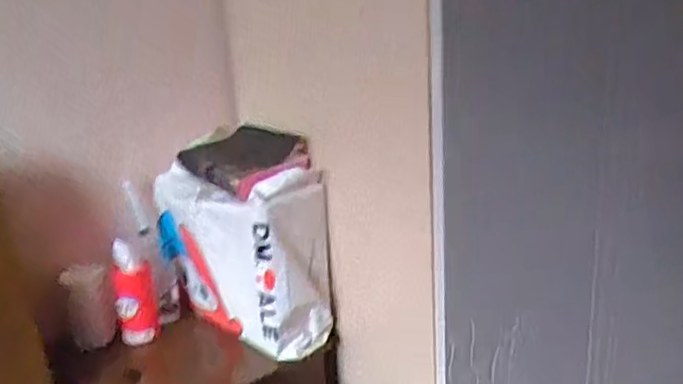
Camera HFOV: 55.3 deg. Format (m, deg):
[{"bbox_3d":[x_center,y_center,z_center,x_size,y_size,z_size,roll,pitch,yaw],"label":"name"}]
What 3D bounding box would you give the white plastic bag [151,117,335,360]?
[{"bbox_3d":[-0.165,0.088,1.193,0.230,0.328,0.296,-16,23,-33],"label":"white plastic bag"}]

